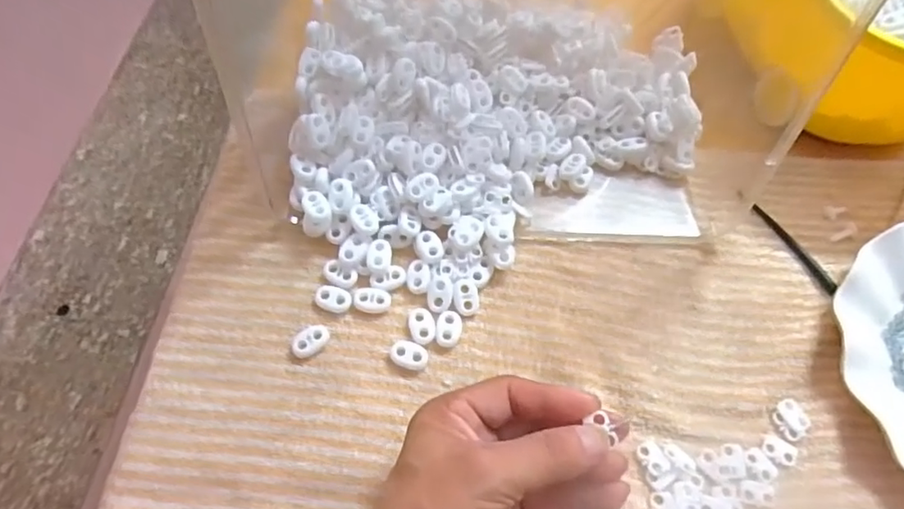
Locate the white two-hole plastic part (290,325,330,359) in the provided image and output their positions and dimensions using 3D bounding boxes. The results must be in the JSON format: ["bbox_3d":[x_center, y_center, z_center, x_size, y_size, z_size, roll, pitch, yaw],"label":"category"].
[{"bbox_3d":[-0.085,0.051,0.349,0.024,0.006,0.015,-36,71,-18],"label":"white two-hole plastic part"}]

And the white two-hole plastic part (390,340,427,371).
[{"bbox_3d":[-0.025,0.060,0.346,0.022,0.005,0.016,19,64,6],"label":"white two-hole plastic part"}]

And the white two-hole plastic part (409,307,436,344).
[{"bbox_3d":[-0.018,0.043,0.353,0.015,0.004,0.022,-11,65,-8],"label":"white two-hole plastic part"}]

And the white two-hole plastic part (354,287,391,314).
[{"bbox_3d":[-0.049,0.028,0.359,0.022,0.004,0.015,7,64,0],"label":"white two-hole plastic part"}]

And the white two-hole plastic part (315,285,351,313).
[{"bbox_3d":[-0.073,0.028,0.360,0.021,0.005,0.016,16,64,5],"label":"white two-hole plastic part"}]

